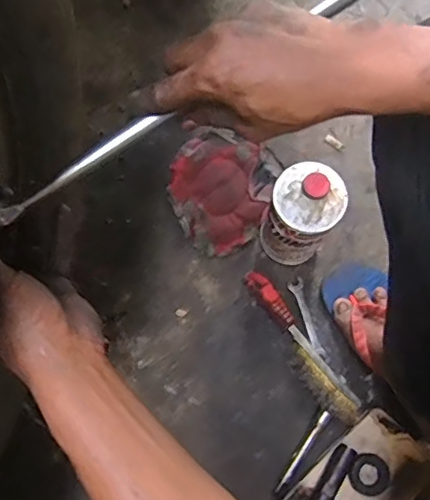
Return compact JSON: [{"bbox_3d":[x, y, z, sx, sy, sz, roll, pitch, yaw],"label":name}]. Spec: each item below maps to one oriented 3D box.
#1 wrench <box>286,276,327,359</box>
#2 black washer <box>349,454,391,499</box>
[{"bbox_3d":[0.131,0.096,0.812,0.022,0.005,0.114,-17,77,-6],"label":"wrench"},{"bbox_3d":[0.202,0.295,0.752,0.052,0.009,0.052,-1,77,5],"label":"black washer"}]

